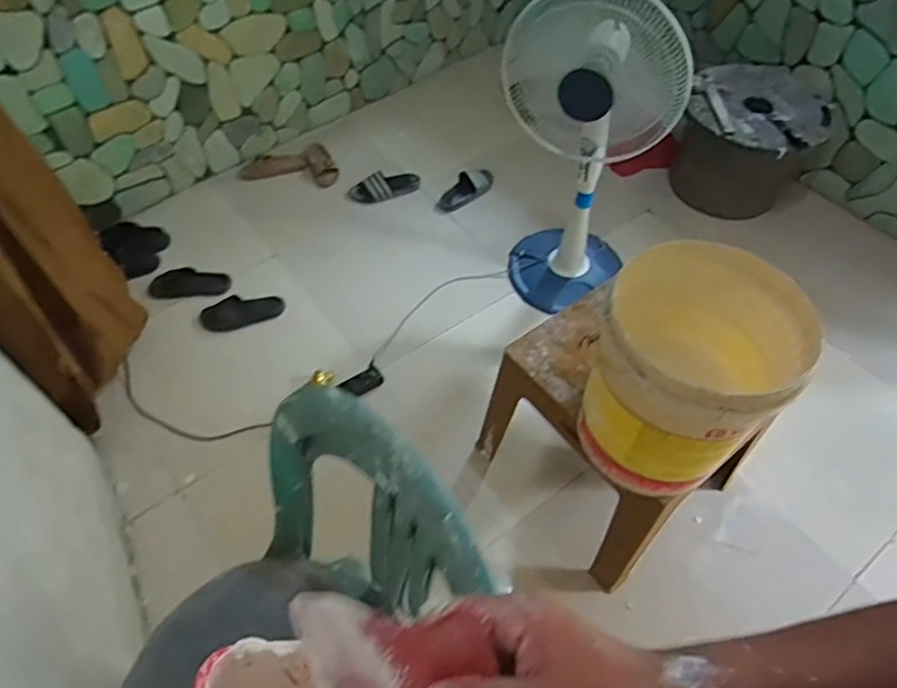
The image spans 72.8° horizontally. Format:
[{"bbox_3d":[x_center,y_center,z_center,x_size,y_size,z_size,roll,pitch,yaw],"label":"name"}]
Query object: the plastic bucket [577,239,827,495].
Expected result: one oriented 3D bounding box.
[{"bbox_3d":[0.383,0.050,1.037,0.290,0.333,0.289,1,54,-1],"label":"plastic bucket"}]

